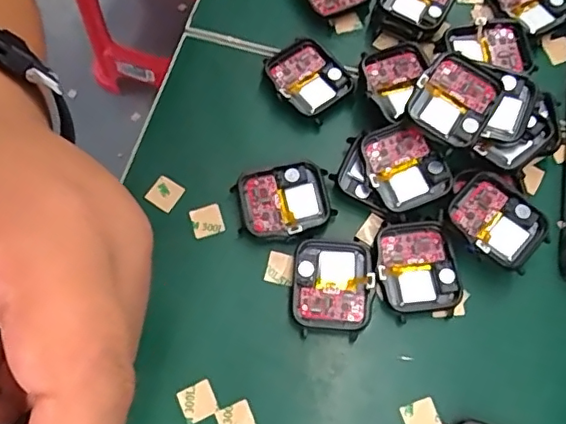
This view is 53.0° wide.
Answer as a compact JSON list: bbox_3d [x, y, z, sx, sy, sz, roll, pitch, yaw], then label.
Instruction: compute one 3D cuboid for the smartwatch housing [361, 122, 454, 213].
[{"bbox_3d":[0.058,-0.022,0.281,0.035,0.017,0.041,-22,72,-8],"label":"smartwatch housing"}]

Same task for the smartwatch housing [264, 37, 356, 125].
[{"bbox_3d":[0.013,-0.072,0.310,0.046,0.011,0.036,43,75,14],"label":"smartwatch housing"}]

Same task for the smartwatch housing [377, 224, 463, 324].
[{"bbox_3d":[0.063,0.027,0.273,0.036,0.010,0.043,-7,70,-3],"label":"smartwatch housing"}]

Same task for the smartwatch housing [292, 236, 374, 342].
[{"bbox_3d":[0.023,0.035,0.270,0.036,0.010,0.044,4,70,1],"label":"smartwatch housing"}]

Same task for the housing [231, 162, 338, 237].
[{"bbox_3d":[0.000,-0.006,0.283,0.045,0.007,0.036,-9,70,-4],"label":"housing"}]

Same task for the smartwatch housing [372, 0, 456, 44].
[{"bbox_3d":[0.073,-0.116,0.316,0.038,0.019,0.044,28,72,9],"label":"smartwatch housing"}]

